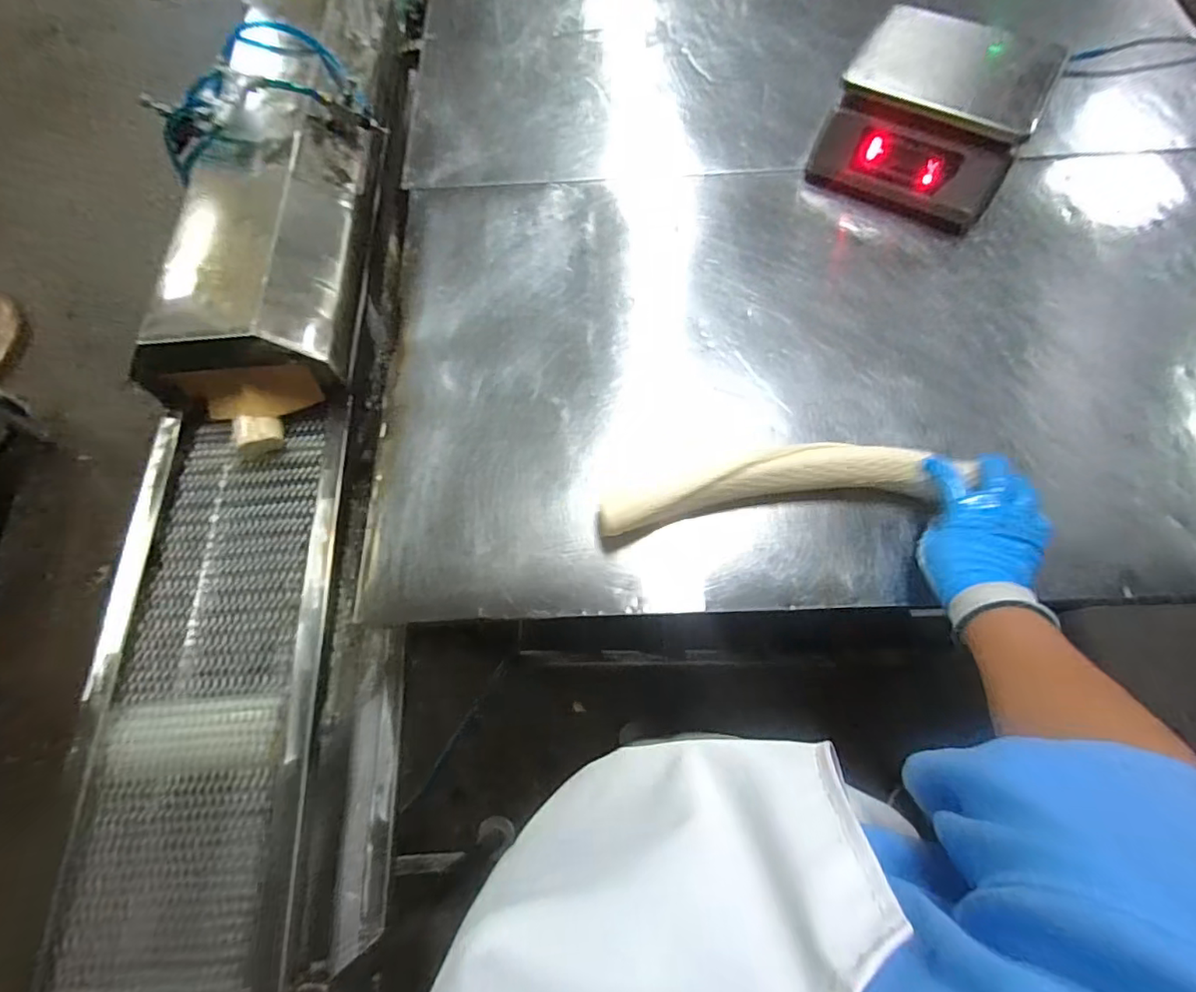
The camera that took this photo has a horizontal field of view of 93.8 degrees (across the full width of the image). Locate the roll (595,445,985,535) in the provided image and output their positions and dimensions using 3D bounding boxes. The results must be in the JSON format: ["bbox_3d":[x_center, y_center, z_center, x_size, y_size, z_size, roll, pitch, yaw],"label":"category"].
[{"bbox_3d":[0.173,-0.013,0.560,0.348,0.037,0.060,-10,68,-2],"label":"roll"}]

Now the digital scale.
[{"bbox_3d":[0.423,-0.489,0.718,0.229,0.127,0.201,28,72,13],"label":"digital scale"}]

